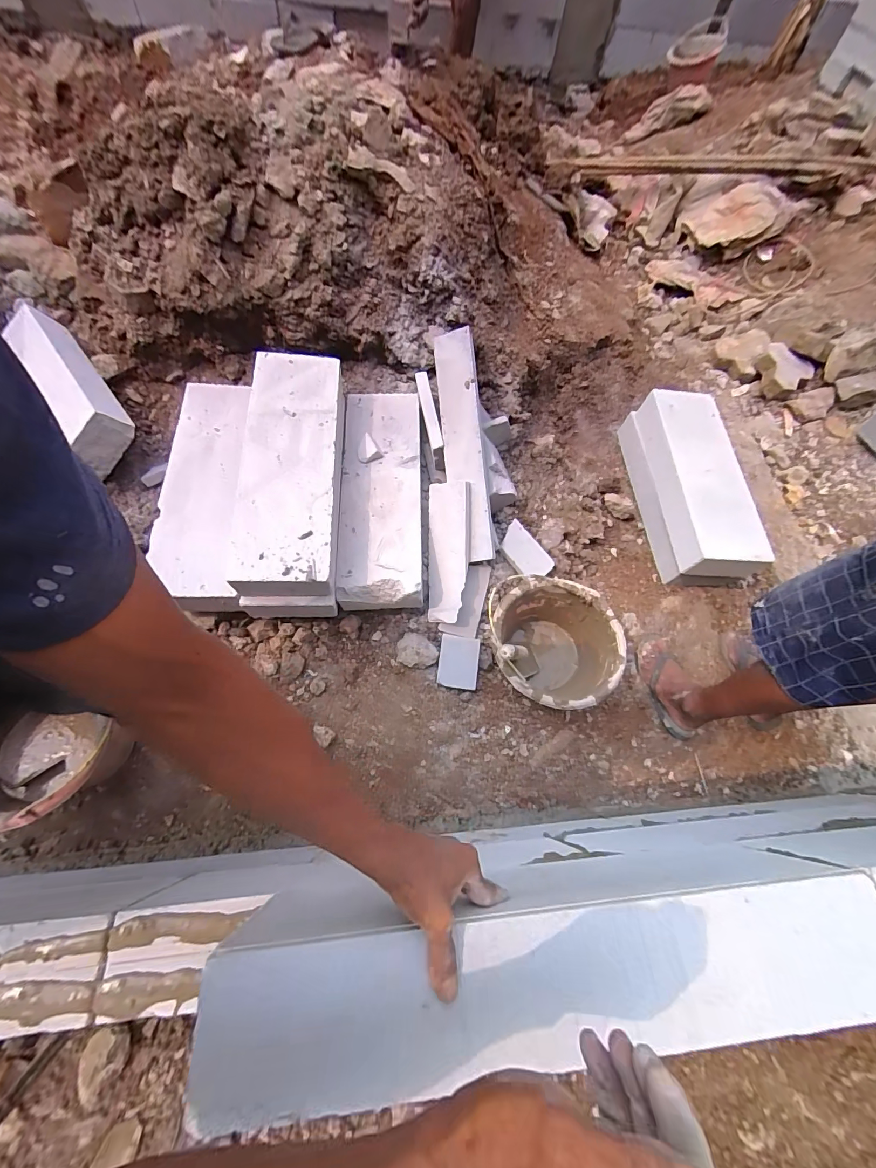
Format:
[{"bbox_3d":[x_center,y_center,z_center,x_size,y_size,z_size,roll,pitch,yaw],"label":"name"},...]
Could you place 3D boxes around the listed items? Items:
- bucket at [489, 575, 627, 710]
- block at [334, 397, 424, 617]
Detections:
[{"bbox_3d":[0.262,0.158,0.974,0.280,0.245,0.283,1,63,-3],"label":"bucket"},{"bbox_3d":[-0.145,-0.234,1.053,0.196,0.143,0.585,0,64,-5],"label":"block"}]

